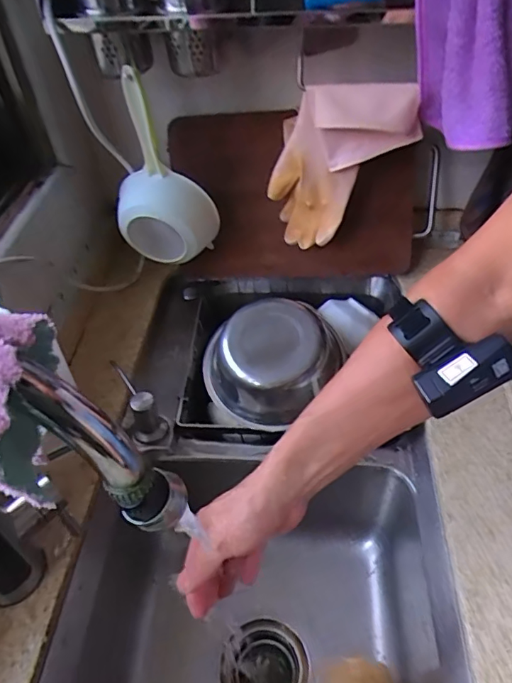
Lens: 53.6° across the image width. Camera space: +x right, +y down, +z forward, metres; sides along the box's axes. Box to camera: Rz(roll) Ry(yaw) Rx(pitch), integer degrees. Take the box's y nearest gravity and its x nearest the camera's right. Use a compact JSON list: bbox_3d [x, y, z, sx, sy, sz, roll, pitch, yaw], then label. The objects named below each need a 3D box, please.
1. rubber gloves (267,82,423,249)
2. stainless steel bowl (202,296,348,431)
[{"bbox_3d":[0.105,-0.219,0.649,0.165,0.210,0.048,16,50,18],"label":"rubber gloves"},{"bbox_3d":[0.020,0.025,0.651,0.179,0.092,0.143,0,46,4],"label":"stainless steel bowl"}]

